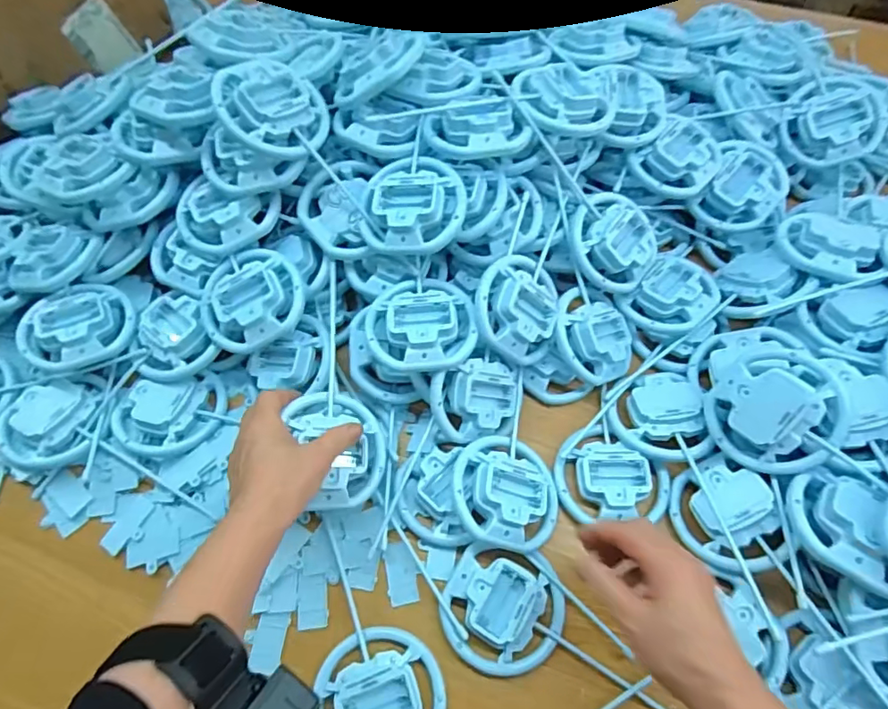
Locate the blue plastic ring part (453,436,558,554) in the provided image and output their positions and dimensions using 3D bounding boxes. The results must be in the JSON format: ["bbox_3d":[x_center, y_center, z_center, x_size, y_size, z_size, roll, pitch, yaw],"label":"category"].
[{"bbox_3d":[0.057,0.121,0.472,0.099,0.036,0.099,5,73,-18],"label":"blue plastic ring part"}]

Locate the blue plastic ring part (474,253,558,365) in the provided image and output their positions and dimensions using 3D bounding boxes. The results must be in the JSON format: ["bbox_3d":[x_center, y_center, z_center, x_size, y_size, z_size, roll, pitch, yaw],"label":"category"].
[{"bbox_3d":[0.071,-0.044,0.507,0.088,0.030,0.102,2,88,-23],"label":"blue plastic ring part"}]

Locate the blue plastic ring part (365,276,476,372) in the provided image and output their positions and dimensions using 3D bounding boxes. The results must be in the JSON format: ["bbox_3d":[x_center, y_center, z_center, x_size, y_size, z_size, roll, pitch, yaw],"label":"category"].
[{"bbox_3d":[-0.022,-0.033,0.495,0.098,0.023,0.100,-7,63,-2],"label":"blue plastic ring part"}]

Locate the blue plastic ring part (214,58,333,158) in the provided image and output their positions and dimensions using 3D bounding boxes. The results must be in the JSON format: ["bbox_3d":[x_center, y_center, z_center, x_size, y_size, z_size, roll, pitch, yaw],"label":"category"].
[{"bbox_3d":[-0.159,-0.229,0.498,0.099,0.033,0.088,-16,83,-23],"label":"blue plastic ring part"}]

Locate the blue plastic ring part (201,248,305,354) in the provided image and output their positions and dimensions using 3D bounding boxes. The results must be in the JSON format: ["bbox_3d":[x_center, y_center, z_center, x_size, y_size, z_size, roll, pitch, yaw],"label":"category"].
[{"bbox_3d":[-0.190,-0.056,0.522,0.100,0.041,0.100,-1,63,1],"label":"blue plastic ring part"}]

